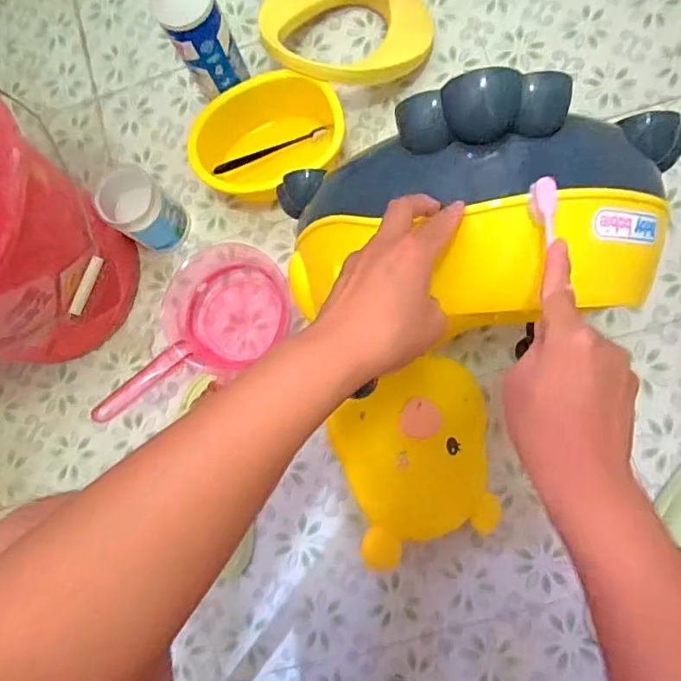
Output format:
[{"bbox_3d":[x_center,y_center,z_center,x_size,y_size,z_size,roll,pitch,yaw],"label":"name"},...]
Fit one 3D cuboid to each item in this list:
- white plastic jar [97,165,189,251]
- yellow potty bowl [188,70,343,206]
[{"bbox_3d":[-0.276,-0.181,0.725,0.083,0.111,0.082,-1,82,5],"label":"white plastic jar"},{"bbox_3d":[-0.102,-0.286,0.735,0.212,0.089,0.143,-17,80,3],"label":"yellow potty bowl"}]

